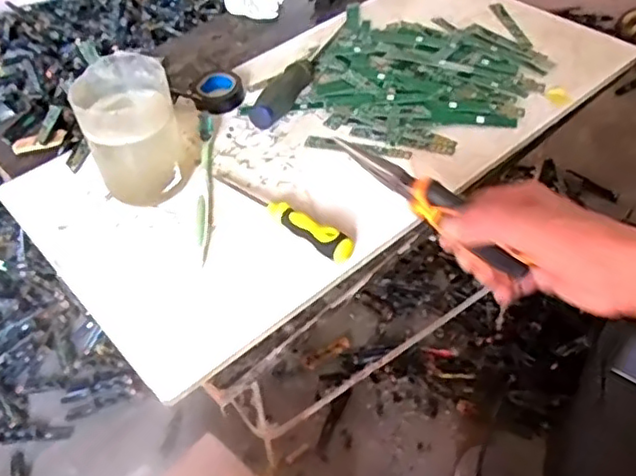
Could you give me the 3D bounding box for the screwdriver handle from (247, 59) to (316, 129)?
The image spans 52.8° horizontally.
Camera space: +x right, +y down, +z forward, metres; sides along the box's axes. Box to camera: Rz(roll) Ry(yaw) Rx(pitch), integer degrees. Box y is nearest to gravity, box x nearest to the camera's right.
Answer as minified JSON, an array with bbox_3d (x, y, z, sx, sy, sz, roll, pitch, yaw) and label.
[{"bbox_3d":[-0.034,-0.150,0.642,0.026,0.028,0.106,16,49,19],"label":"screwdriver handle"}]

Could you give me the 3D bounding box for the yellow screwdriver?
[{"bbox_3d":[-0.035,-0.026,0.542,0.161,0.018,0.018,32,56,30],"label":"yellow screwdriver"}]

